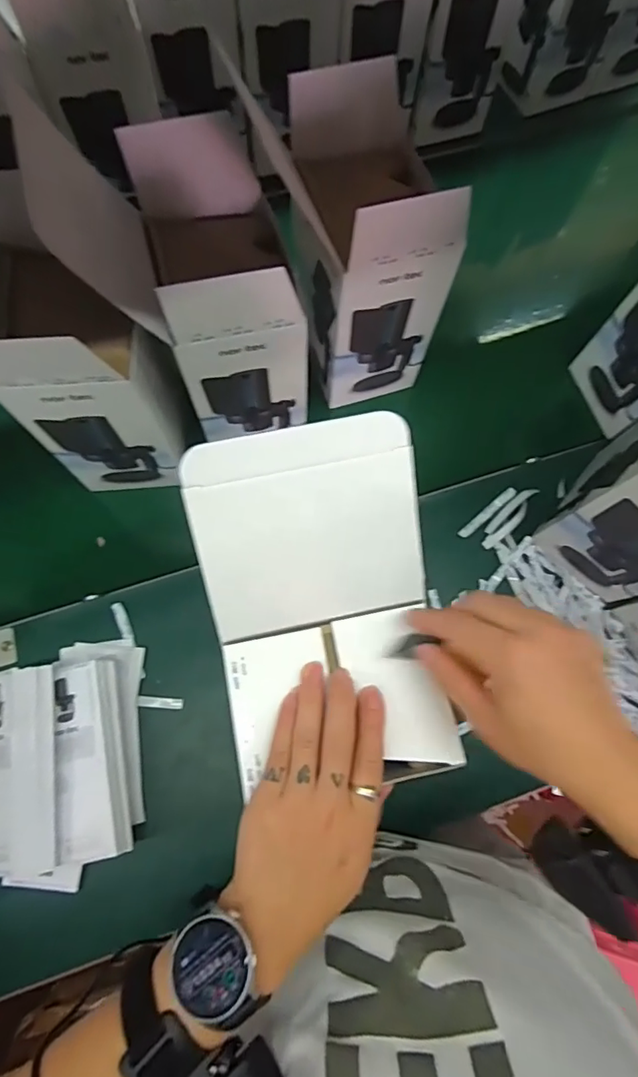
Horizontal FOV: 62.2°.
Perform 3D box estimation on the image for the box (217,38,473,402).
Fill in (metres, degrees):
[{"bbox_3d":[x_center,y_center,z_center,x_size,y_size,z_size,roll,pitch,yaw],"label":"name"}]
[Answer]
[{"bbox_3d":[0.047,-0.294,0.562,0.128,0.277,0.160,-16,75,-4],"label":"box"}]

